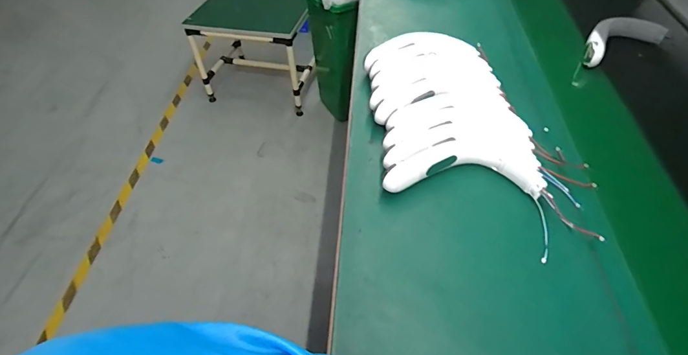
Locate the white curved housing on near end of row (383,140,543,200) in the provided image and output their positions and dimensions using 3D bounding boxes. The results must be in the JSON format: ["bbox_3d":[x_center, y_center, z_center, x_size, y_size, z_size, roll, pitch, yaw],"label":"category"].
[{"bbox_3d":[0.179,-0.016,0.594,0.236,0.037,0.090,1,51,1],"label":"white curved housing on near end of row"}]

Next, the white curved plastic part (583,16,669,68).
[{"bbox_3d":[0.604,-0.312,0.844,0.218,0.043,0.087,-20,53,-15],"label":"white curved plastic part"}]

